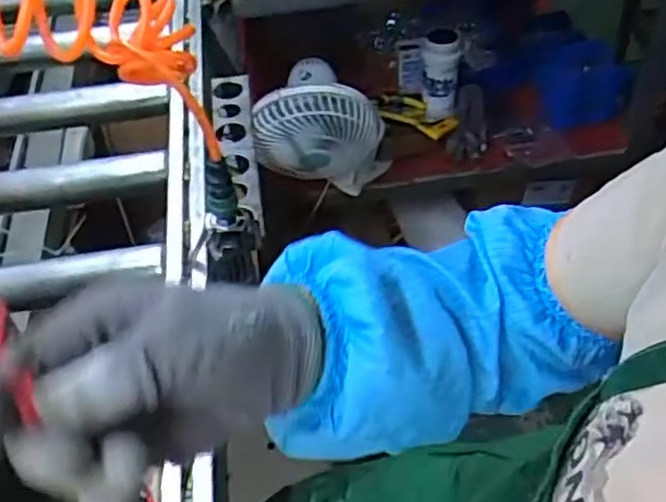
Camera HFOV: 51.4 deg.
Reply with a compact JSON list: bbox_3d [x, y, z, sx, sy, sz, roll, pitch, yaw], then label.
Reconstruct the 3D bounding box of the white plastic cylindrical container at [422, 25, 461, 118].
[{"bbox_3d":[0.207,-0.349,1.349,0.075,0.165,0.079,1,50,5],"label":"white plastic cylindrical container"}]

